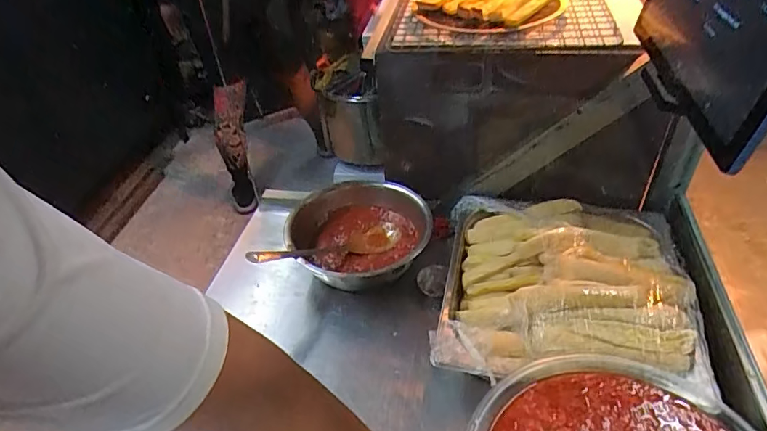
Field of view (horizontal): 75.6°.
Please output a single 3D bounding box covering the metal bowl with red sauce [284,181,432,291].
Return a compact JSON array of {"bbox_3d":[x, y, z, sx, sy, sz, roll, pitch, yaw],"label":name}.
[{"bbox_3d":[-0.041,0.048,0.811,0.212,0.101,0.202,-4,39,3],"label":"metal bowl with red sauce"}]

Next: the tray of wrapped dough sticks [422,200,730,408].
[{"bbox_3d":[0.253,0.080,0.698,0.331,0.088,0.358,5,40,13],"label":"tray of wrapped dough sticks"}]

